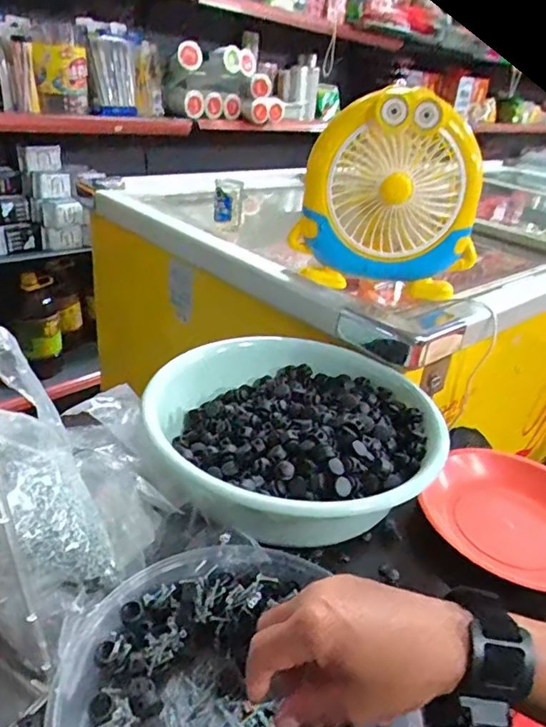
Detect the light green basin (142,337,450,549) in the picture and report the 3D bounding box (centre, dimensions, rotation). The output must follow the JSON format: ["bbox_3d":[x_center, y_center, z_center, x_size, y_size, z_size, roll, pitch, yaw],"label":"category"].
[{"bbox_3d":[0.024,0.076,0.561,0.295,0.078,0.267,-14,35,-33],"label":"light green basin"}]

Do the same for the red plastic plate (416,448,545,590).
[{"bbox_3d":[0.262,0.154,0.563,0.174,0.045,0.174,5,29,-3],"label":"red plastic plate"}]

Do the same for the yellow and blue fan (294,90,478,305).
[{"bbox_3d":[0.165,-0.230,0.756,0.248,0.240,0.100,13,29,11],"label":"yellow and blue fan"}]

